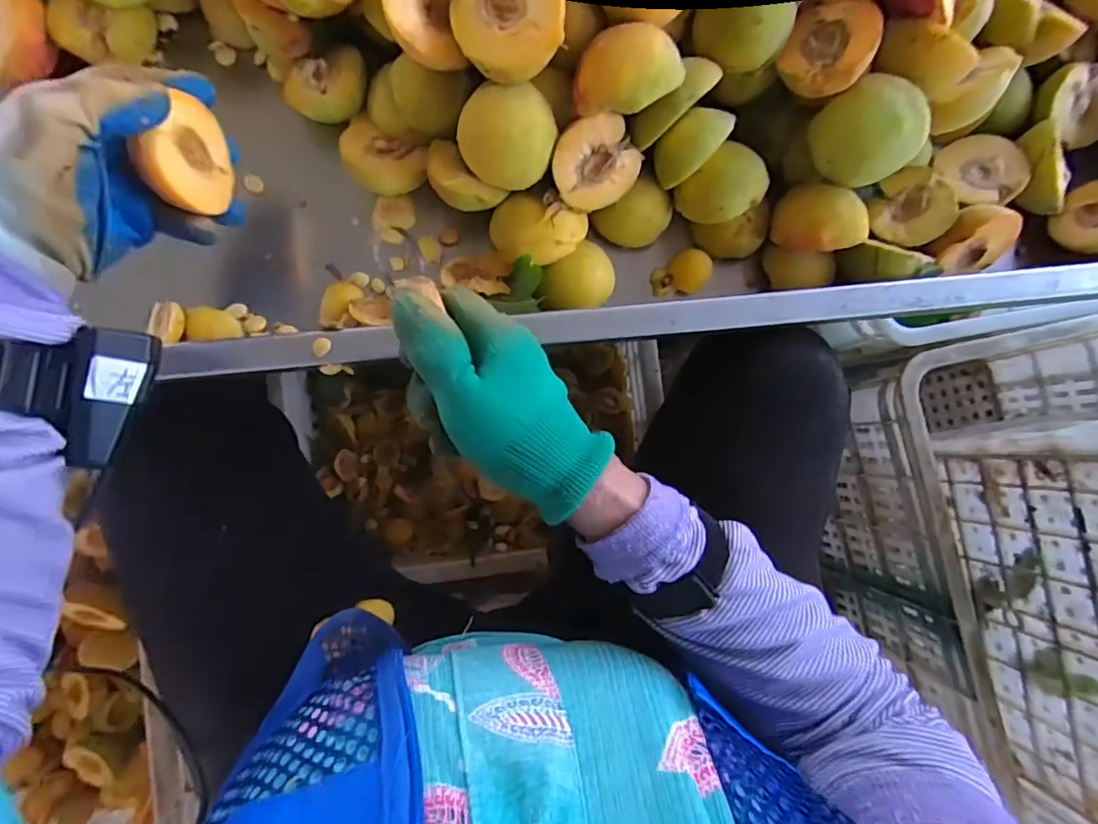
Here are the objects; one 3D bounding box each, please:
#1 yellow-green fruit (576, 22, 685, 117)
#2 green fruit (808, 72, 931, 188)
[{"bbox_3d":[0.045,-0.191,0.308,0.059,0.027,0.045,-39,89,-6],"label":"yellow-green fruit"},{"bbox_3d":[0.201,-0.175,0.350,0.051,0.050,0.056,0,86,-4],"label":"green fruit"}]

